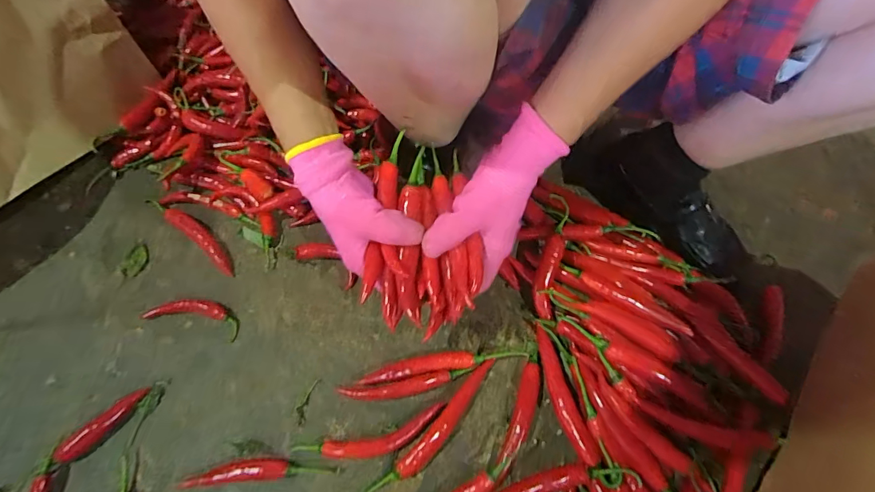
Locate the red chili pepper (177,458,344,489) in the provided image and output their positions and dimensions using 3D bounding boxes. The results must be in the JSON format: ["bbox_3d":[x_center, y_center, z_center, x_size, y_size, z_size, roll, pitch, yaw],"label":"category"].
[{"bbox_3d":[-0.173,0.218,0.418,0.152,0.022,0.020,-4,64,-4],"label":"red chili pepper"}]

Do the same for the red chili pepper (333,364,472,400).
[{"bbox_3d":[-0.033,0.150,0.461,0.142,0.013,0.020,-8,64,-6],"label":"red chili pepper"}]

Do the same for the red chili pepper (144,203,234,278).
[{"bbox_3d":[-0.304,-0.021,0.530,0.153,0.024,0.023,35,67,15],"label":"red chili pepper"}]

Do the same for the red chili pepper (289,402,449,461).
[{"bbox_3d":[-0.065,0.197,0.436,0.151,0.015,0.031,-15,65,-9],"label":"red chili pepper"}]

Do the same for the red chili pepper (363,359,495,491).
[{"bbox_3d":[-0.001,0.190,0.439,0.028,0.017,0.183,40,69,16],"label":"red chili pepper"}]

